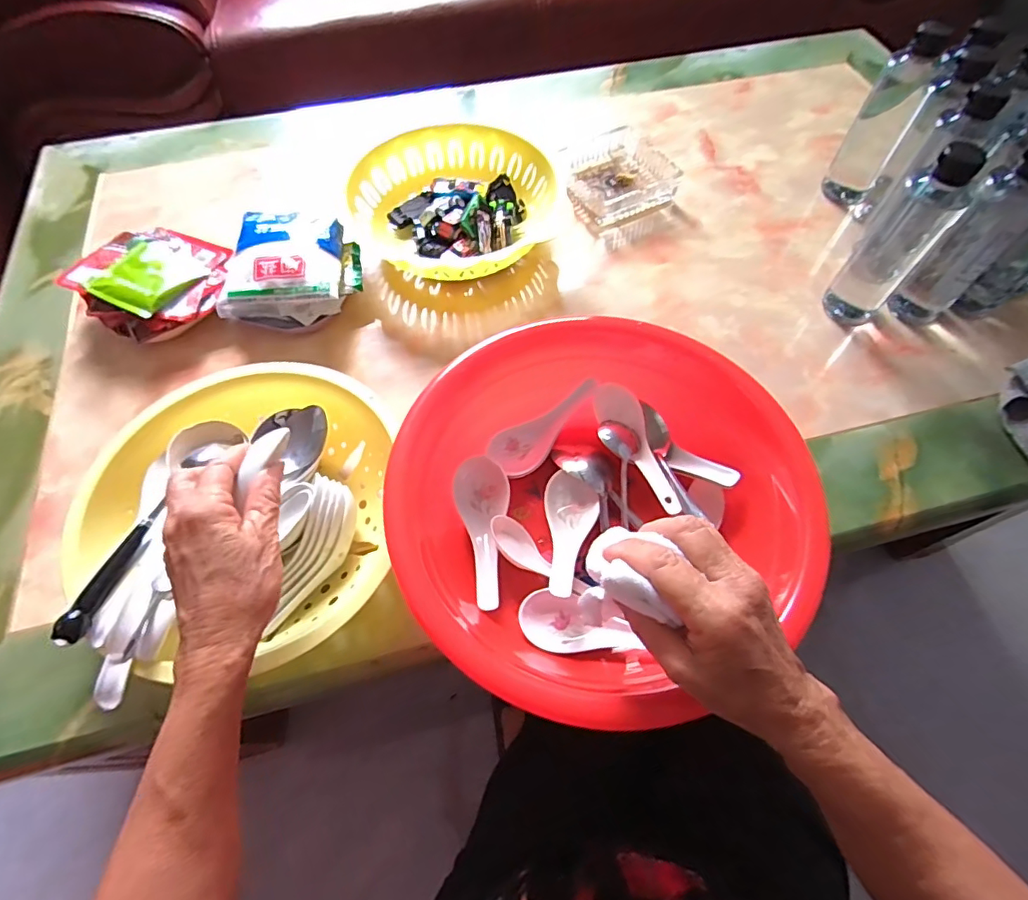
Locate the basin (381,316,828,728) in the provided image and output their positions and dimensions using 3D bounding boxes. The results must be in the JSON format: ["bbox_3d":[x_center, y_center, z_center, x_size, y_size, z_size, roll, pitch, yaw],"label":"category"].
[{"bbox_3d":[0.060,0.041,0.413,0.293,0.098,0.274,0,62,0],"label":"basin"}]

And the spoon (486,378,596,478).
[{"bbox_3d":[0.029,-0.022,0.478,0.110,0.027,0.048,-41,68,-3],"label":"spoon"}]

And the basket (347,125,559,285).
[{"bbox_3d":[-0.065,-0.282,0.609,0.217,0.056,0.231,-35,67,-17],"label":"basket"}]

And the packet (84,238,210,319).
[{"bbox_3d":[-0.373,-0.183,0.543,0.077,0.024,0.102,22,64,12],"label":"packet"}]

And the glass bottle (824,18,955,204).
[{"bbox_3d":[0.406,-0.360,0.585,0.053,0.169,0.042,31,66,16],"label":"glass bottle"}]

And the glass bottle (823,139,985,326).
[{"bbox_3d":[0.353,-0.190,0.485,0.054,0.171,0.044,35,67,17],"label":"glass bottle"}]

